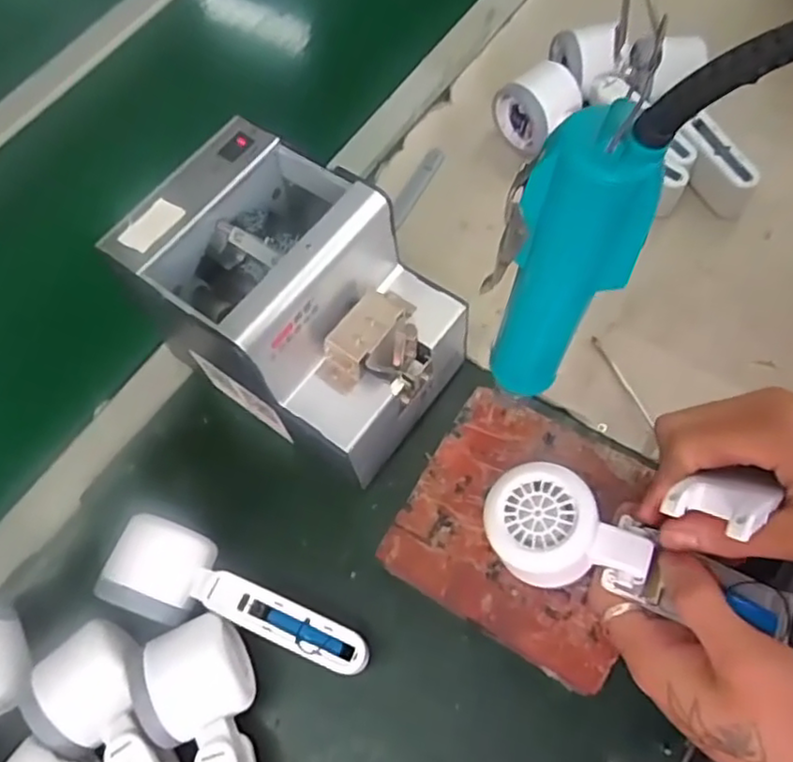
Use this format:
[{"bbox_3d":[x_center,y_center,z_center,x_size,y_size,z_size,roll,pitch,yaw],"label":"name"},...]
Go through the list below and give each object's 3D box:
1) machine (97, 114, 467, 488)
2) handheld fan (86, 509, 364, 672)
[{"bbox_3d":[-0.061,-0.044,0.434,0.176,0.154,0.121,31,71,19],"label":"machine"},{"bbox_3d":[-0.092,0.133,0.404,0.161,0.047,0.053,14,66,13],"label":"handheld fan"}]

